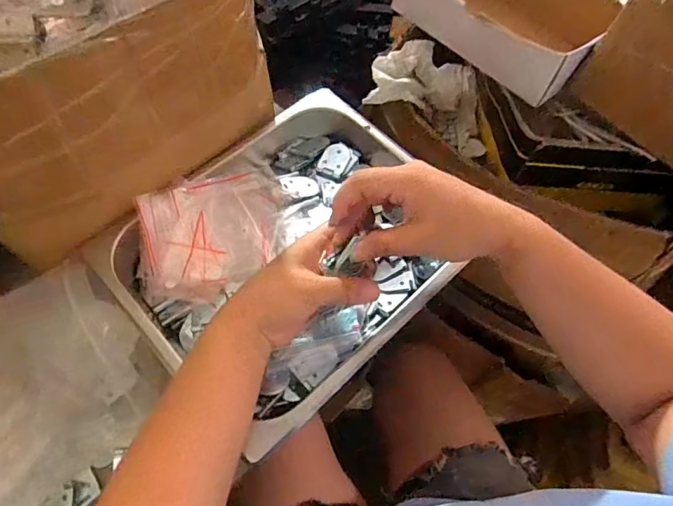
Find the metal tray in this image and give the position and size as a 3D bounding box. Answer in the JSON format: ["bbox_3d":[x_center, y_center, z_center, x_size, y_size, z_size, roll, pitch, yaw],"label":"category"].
[{"bbox_3d":[-0.041,-0.006,0.473,0.318,0.059,0.268,-39,71,-21],"label":"metal tray"}]

